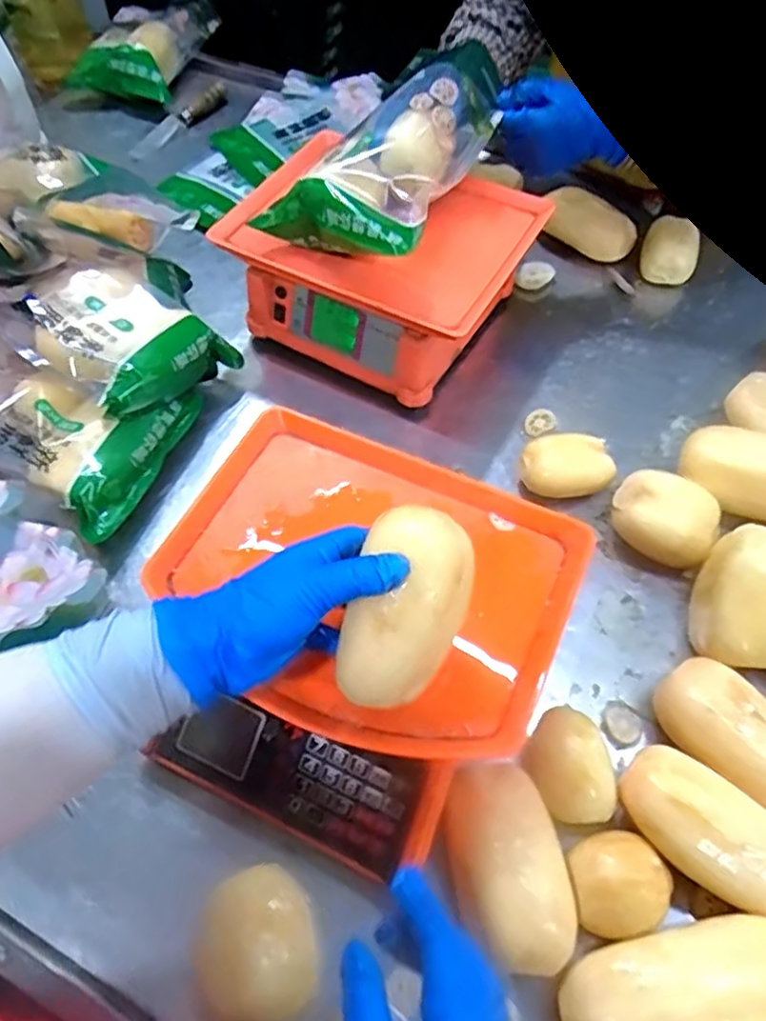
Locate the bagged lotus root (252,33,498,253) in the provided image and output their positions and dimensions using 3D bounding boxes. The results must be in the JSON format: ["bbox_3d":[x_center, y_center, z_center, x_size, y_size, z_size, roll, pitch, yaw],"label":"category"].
[{"bbox_3d":[0.007,-0.361,0.678,0.151,0.086,0.250,22,60,14],"label":"bagged lotus root"}]

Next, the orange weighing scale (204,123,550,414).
[{"bbox_3d":[0.007,-0.272,0.764,0.293,0.134,0.248,27,61,17],"label":"orange weighing scale"}]

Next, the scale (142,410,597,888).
[{"bbox_3d":[-0.023,0.097,0.523,0.280,0.130,0.279,21,60,14],"label":"scale"}]

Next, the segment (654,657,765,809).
[{"bbox_3d":[0.279,0.187,0.505,0.070,0.050,0.156,-35,63,-20],"label":"segment"}]

